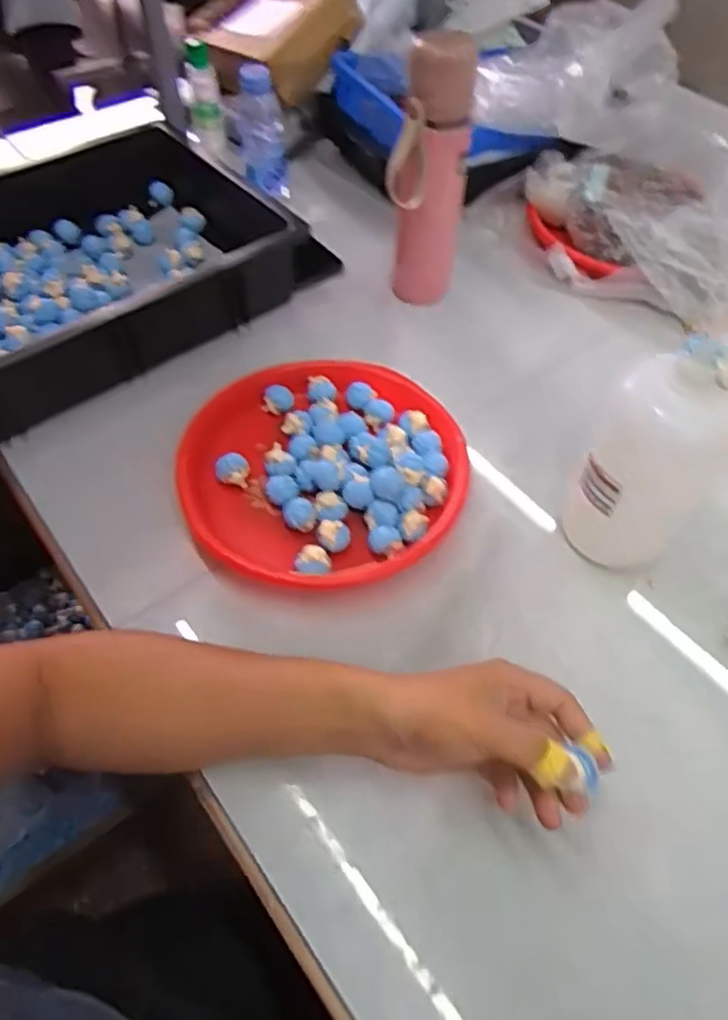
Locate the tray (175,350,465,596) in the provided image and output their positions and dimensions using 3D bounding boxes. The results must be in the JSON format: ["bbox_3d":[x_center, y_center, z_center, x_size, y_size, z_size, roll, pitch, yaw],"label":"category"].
[{"bbox_3d":[-0.036,-0.045,0.605,0.245,0.046,0.246,0,54,-1],"label":"tray"}]

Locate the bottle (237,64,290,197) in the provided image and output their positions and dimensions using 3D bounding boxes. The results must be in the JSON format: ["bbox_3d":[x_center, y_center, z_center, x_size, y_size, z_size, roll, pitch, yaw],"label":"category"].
[{"bbox_3d":[-0.127,-0.461,0.843,0.058,0.143,0.056,-9,55,-8],"label":"bottle"}]

